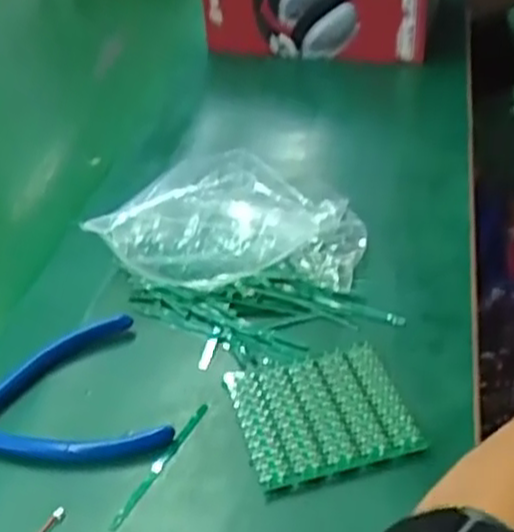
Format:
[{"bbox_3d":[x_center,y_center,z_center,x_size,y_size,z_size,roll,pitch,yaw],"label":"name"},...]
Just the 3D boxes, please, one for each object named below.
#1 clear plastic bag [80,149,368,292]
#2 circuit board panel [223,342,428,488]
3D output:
[{"bbox_3d":[-0.018,-0.029,0.514,0.175,0.059,0.093,2,38,11],"label":"clear plastic bag"},{"bbox_3d":[0.033,0.077,0.414,0.087,0.011,0.081,-13,38,-9],"label":"circuit board panel"}]

